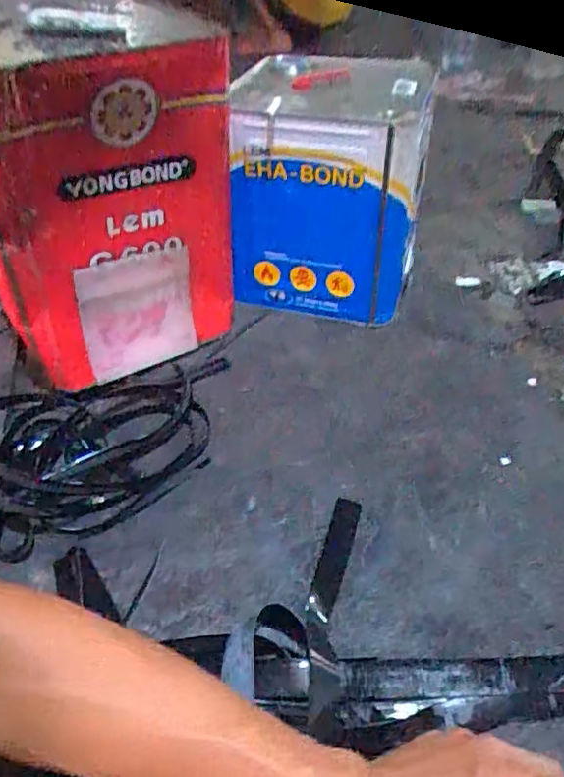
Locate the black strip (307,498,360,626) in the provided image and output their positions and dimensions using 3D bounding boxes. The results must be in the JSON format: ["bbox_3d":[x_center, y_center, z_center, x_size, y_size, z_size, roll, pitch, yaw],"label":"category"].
[{"bbox_3d":[0.050,0.160,0.554,0.025,0.006,0.128,11,46,14],"label":"black strip"}]

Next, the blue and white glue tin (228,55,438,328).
[{"bbox_3d":[0.063,-0.253,0.766,0.228,0.271,0.217,7,45,9],"label":"blue and white glue tin"}]

